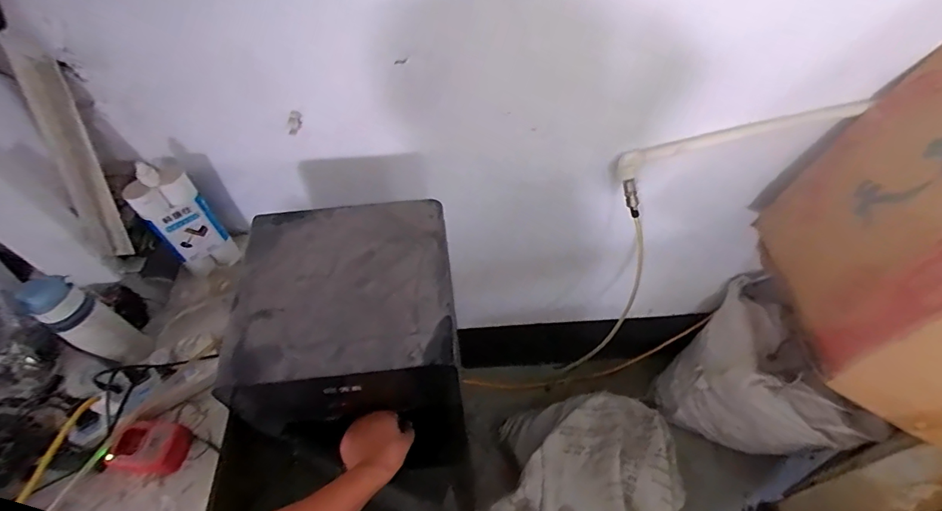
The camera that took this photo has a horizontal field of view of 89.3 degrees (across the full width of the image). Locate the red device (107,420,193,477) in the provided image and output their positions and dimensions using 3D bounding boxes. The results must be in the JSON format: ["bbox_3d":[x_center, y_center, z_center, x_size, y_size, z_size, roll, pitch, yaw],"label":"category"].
[{"bbox_3d":[-0.498,0.298,0.737,0.109,0.044,0.071,6,53,6],"label":"red device"}]

